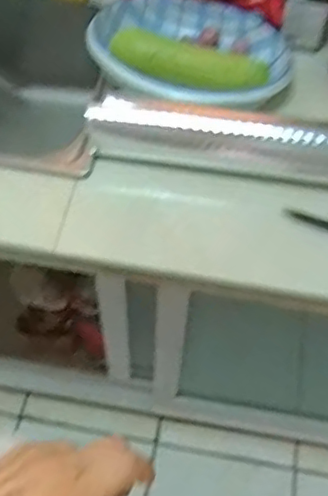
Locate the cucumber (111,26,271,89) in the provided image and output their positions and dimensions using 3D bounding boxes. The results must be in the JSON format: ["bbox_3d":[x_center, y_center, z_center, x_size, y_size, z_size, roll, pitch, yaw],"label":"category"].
[{"bbox_3d":[0.033,-0.237,0.764,0.198,0.034,0.039,15,58,8],"label":"cucumber"}]

